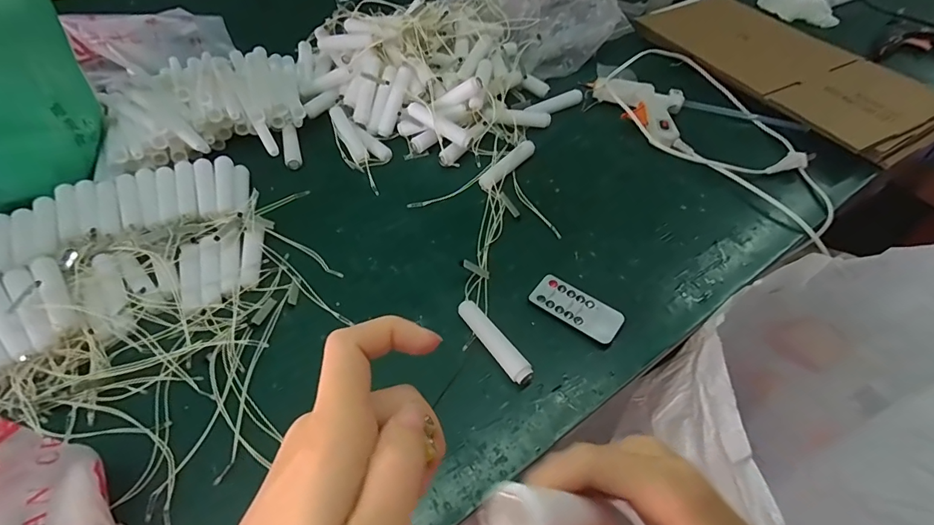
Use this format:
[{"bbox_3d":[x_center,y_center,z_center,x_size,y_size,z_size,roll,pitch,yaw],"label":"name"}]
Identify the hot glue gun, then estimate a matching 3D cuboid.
[{"bbox_3d":[0.248,-0.204,0.607,0.094,0.025,0.163,-19,54,-14],"label":"hot glue gun"}]

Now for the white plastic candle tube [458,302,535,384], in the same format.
[{"bbox_3d":[0.024,0.068,0.400,0.019,0.015,0.090,-28,56,-20],"label":"white plastic candle tube"}]

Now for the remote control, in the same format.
[{"bbox_3d":[0.101,0.042,0.424,0.082,0.008,0.038,32,59,24],"label":"remote control"}]

